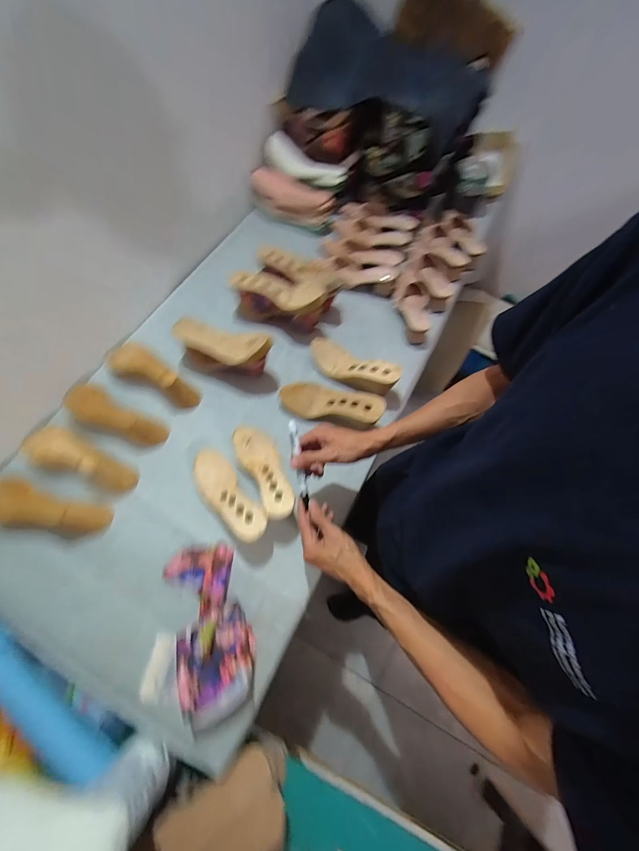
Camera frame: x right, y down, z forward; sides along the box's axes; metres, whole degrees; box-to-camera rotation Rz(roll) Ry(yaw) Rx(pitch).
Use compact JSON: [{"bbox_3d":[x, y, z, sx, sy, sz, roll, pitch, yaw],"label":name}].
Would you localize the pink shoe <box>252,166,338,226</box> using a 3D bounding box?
[{"bbox_3d":[-0.083,-0.676,0.943,0.248,0.088,0.107,20,69,5],"label":"pink shoe"}]

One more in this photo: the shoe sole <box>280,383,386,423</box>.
[{"bbox_3d":[0.023,-0.055,0.712,0.233,0.084,0.087,18,68,5],"label":"shoe sole"}]

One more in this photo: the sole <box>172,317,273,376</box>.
[{"bbox_3d":[-0.220,-0.168,0.732,0.231,0.134,0.082,13,68,2],"label":"sole"}]

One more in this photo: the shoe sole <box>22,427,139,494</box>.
[{"bbox_3d":[-0.483,0.074,0.649,0.212,0.027,0.075,28,68,-11],"label":"shoe sole"}]

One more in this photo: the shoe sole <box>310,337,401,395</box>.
[{"bbox_3d":[0.076,-0.141,0.759,0.239,0.052,0.083,30,68,31],"label":"shoe sole"}]

